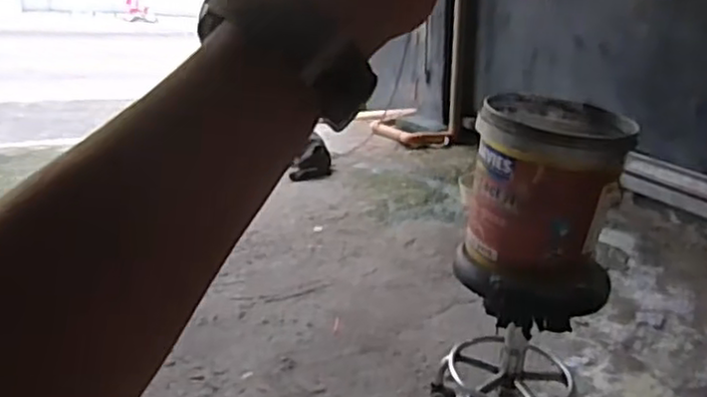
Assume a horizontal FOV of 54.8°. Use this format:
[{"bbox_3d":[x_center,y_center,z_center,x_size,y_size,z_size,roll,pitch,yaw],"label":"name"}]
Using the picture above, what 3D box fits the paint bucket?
[{"bbox_3d":[0.405,-0.043,1.419,0.295,0.326,0.297,7,23,20],"label":"paint bucket"}]

